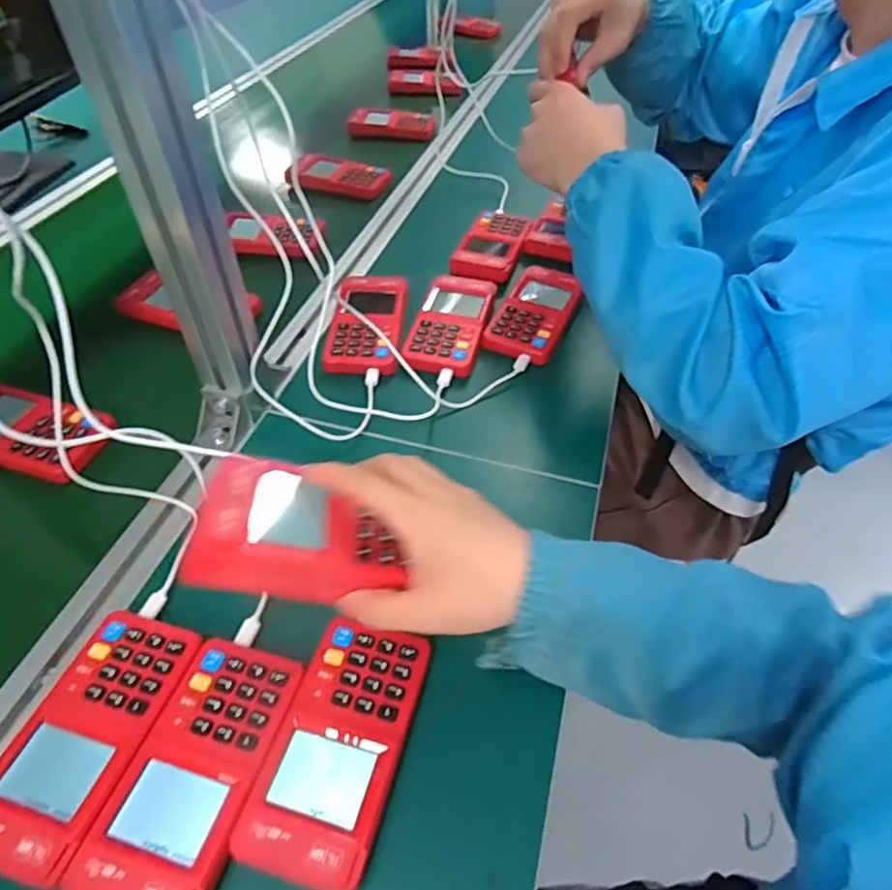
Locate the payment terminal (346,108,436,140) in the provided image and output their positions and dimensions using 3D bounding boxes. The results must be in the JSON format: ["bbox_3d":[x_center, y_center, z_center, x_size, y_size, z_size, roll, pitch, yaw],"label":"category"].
[{"bbox_3d":[-0.085,-0.517,0.958,0.141,0.030,0.056,6,49,4],"label":"payment terminal"}]

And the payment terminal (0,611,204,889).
[{"bbox_3d":[-0.199,0.159,0.335,0.069,0.021,0.134,12,49,10],"label":"payment terminal"}]

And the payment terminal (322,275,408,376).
[{"bbox_3d":[-0.077,-0.123,0.586,0.071,0.016,0.135,1,48,0],"label":"payment terminal"}]

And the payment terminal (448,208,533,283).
[{"bbox_3d":[0.058,-0.242,0.693,0.066,0.019,0.149,13,49,10],"label":"payment terminal"}]

